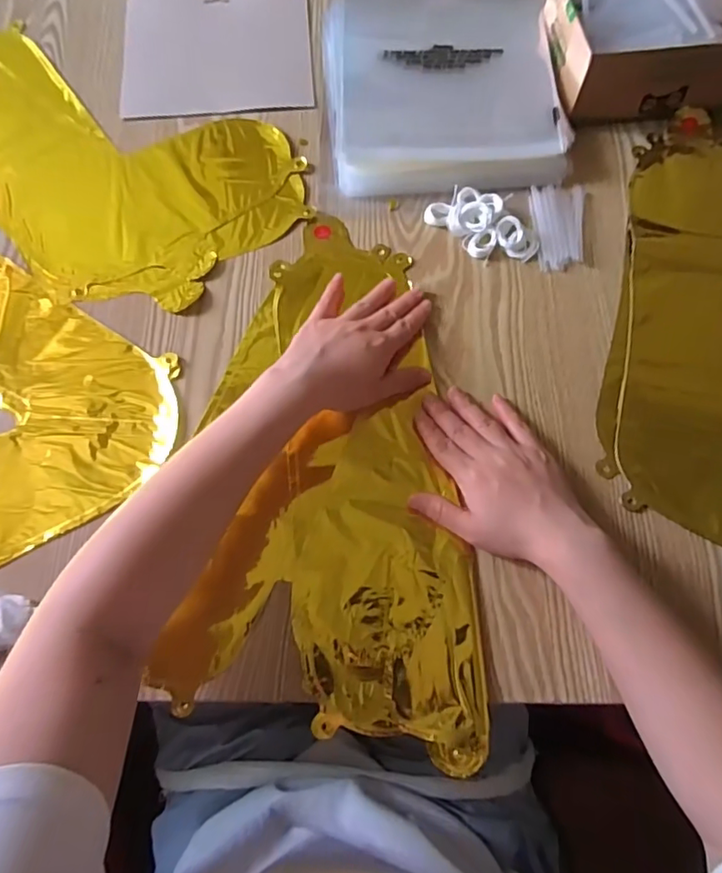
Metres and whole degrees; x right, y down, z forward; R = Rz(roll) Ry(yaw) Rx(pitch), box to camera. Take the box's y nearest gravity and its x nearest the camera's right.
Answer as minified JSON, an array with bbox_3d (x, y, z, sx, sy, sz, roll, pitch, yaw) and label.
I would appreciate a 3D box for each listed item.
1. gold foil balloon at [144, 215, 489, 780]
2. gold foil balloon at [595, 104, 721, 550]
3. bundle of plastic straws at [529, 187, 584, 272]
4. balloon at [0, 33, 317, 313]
[{"bbox_3d":[-0.018,0.016,0.437,0.222,0.015,0.407,3,73,2],"label":"gold foil balloon"},{"bbox_3d":[0.317,-0.098,0.454,0.196,0.010,0.413,13,74,5],"label":"gold foil balloon"},{"bbox_3d":[0.179,-0.189,0.489,0.049,0.005,0.085,1,73,2],"label":"bundle of plastic straws"},{"bbox_3d":[-0.265,-0.275,0.524,0.409,0.006,0.232,36,77,11],"label":"balloon"}]

